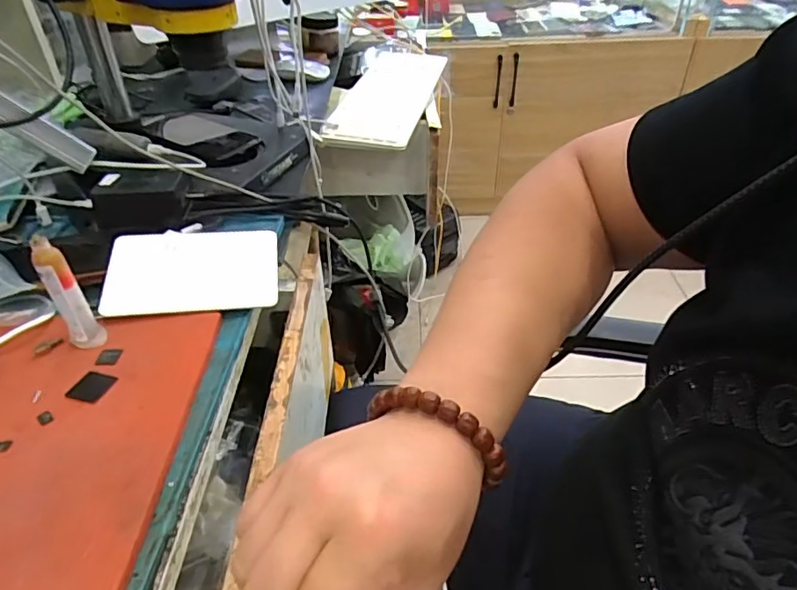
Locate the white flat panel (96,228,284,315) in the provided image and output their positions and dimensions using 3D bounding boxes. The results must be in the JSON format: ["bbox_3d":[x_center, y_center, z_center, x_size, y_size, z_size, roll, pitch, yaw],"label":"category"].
[{"bbox_3d":[-0.179,-0.023,0.474,0.148,0.006,0.096,-3,47,-2],"label":"white flat panel"}]

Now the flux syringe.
[{"bbox_3d":[-0.238,0.000,0.393,0.021,0.090,0.014,-27,45,-28],"label":"flux syringe"}]

